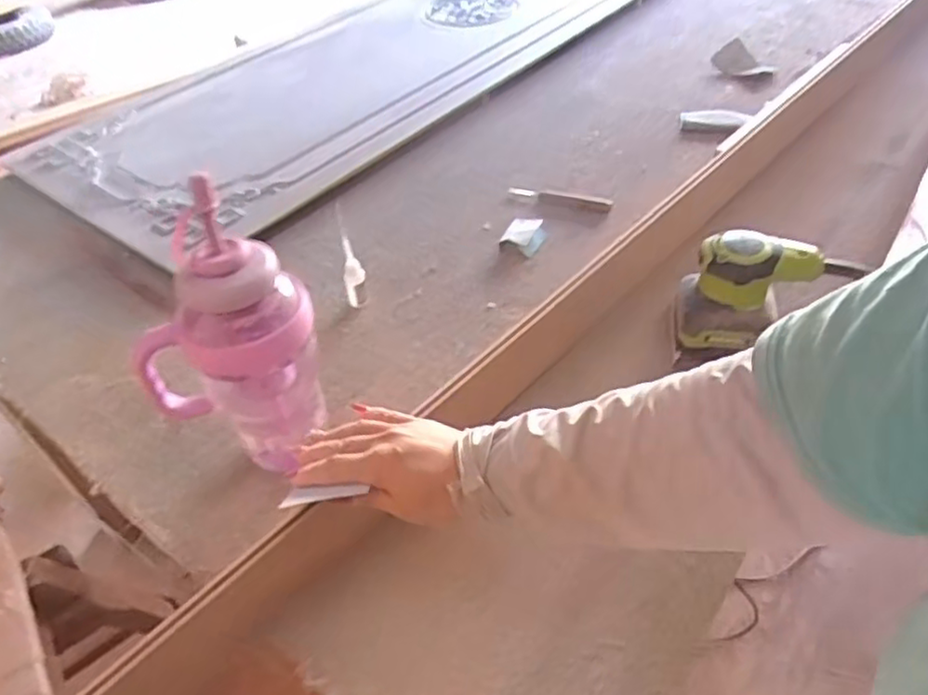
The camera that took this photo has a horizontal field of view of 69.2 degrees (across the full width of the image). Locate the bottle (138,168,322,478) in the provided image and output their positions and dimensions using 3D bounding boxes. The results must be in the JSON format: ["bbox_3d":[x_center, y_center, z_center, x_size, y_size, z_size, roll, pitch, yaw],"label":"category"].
[{"bbox_3d":[-0.202,0.002,0.586,0.136,0.275,0.081,2,44,7],"label":"bottle"}]

